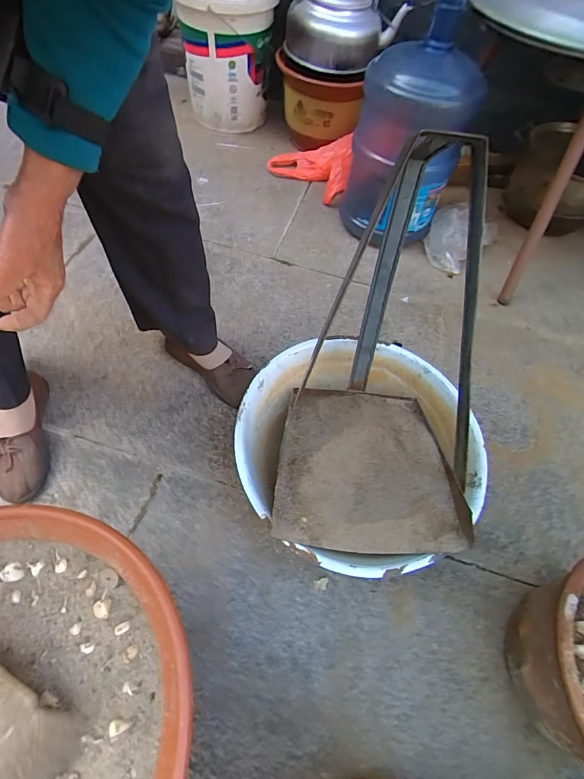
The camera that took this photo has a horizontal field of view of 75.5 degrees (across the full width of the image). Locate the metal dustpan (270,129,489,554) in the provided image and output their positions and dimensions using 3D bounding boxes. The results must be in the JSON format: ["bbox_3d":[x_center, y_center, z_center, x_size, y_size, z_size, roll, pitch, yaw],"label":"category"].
[{"bbox_3d":[0.125,-0.027,0.485,0.252,0.391,0.385,6,57,-3],"label":"metal dustpan"}]

